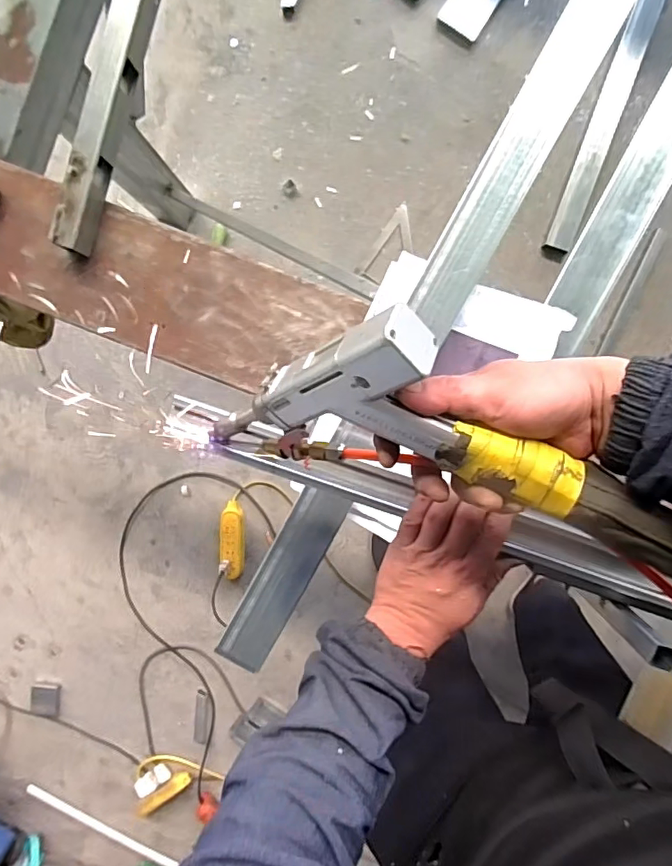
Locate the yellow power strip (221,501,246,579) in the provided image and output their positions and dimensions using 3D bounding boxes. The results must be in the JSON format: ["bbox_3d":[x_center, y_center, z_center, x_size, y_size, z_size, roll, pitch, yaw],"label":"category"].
[{"bbox_3d":[-0.263,0.269,1.302,0.063,0.033,0.185,-4,82,2],"label":"yellow power strip"}]

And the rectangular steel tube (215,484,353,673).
[{"bbox_3d":[-0.062,0.172,0.614,0.060,0.022,0.234,29,96,-1],"label":"rectangular steel tube"}]

